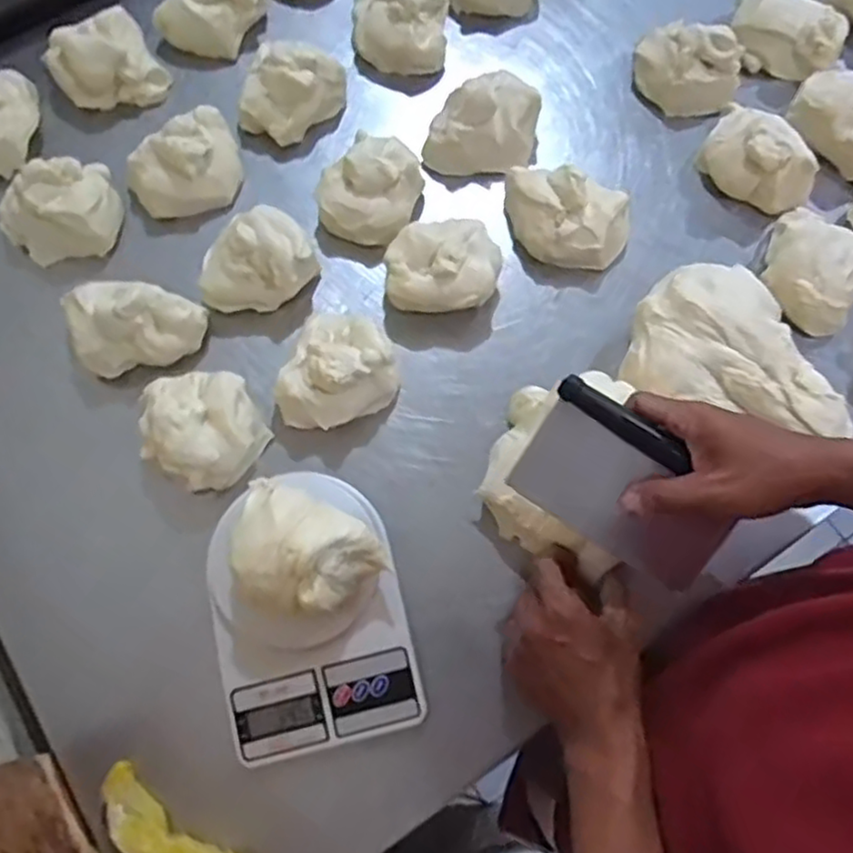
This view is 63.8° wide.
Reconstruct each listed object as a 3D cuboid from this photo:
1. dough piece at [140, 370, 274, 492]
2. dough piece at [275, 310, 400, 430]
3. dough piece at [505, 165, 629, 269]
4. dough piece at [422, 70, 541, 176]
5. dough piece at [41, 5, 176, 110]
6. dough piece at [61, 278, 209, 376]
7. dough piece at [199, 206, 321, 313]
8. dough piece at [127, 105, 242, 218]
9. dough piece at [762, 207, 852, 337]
[{"bbox_3d":[-0.196,-0.005,0.587,0.102,0.065,0.094,0,73,1],"label":"dough piece"},{"bbox_3d":[-0.077,-0.051,0.600,0.100,0.063,0.111,18,74,7],"label":"dough piece"},{"bbox_3d":[0.129,-0.201,0.646,0.126,0.056,0.086,24,75,8],"label":"dough piece"},{"bbox_3d":[0.054,-0.304,0.682,0.111,0.064,0.091,2,73,2],"label":"dough piece"},{"bbox_3d":[-0.333,-0.376,0.704,0.101,0.051,0.097,-33,75,-8],"label":"dough piece"},{"bbox_3d":[-0.267,-0.086,0.612,0.121,0.063,0.082,11,74,5],"label":"dough piece"},{"bbox_3d":[-0.161,-0.153,0.633,0.110,0.062,0.082,-26,74,-6],"label":"dough piece"},{"bbox_3d":[-0.236,-0.254,0.669,0.111,0.055,0.085,-28,75,-7],"label":"dough piece"},{"bbox_3d":[0.355,-0.145,0.631,0.094,0.040,0.101,32,77,10],"label":"dough piece"}]

